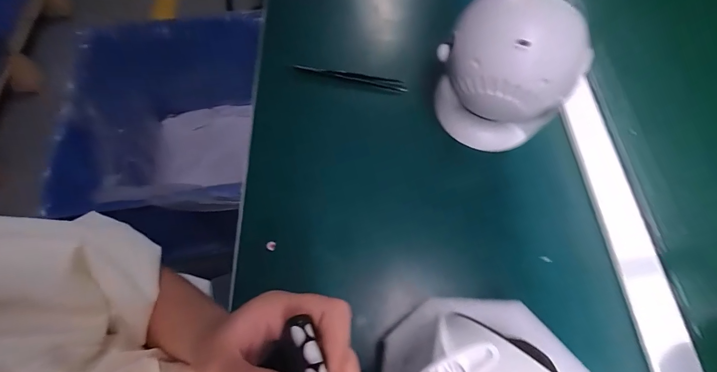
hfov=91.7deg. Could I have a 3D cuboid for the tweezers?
[{"bbox_3d":[-0.009,-0.128,0.410,0.131,0.007,0.014,13,64,6],"label":"tweezers"}]

